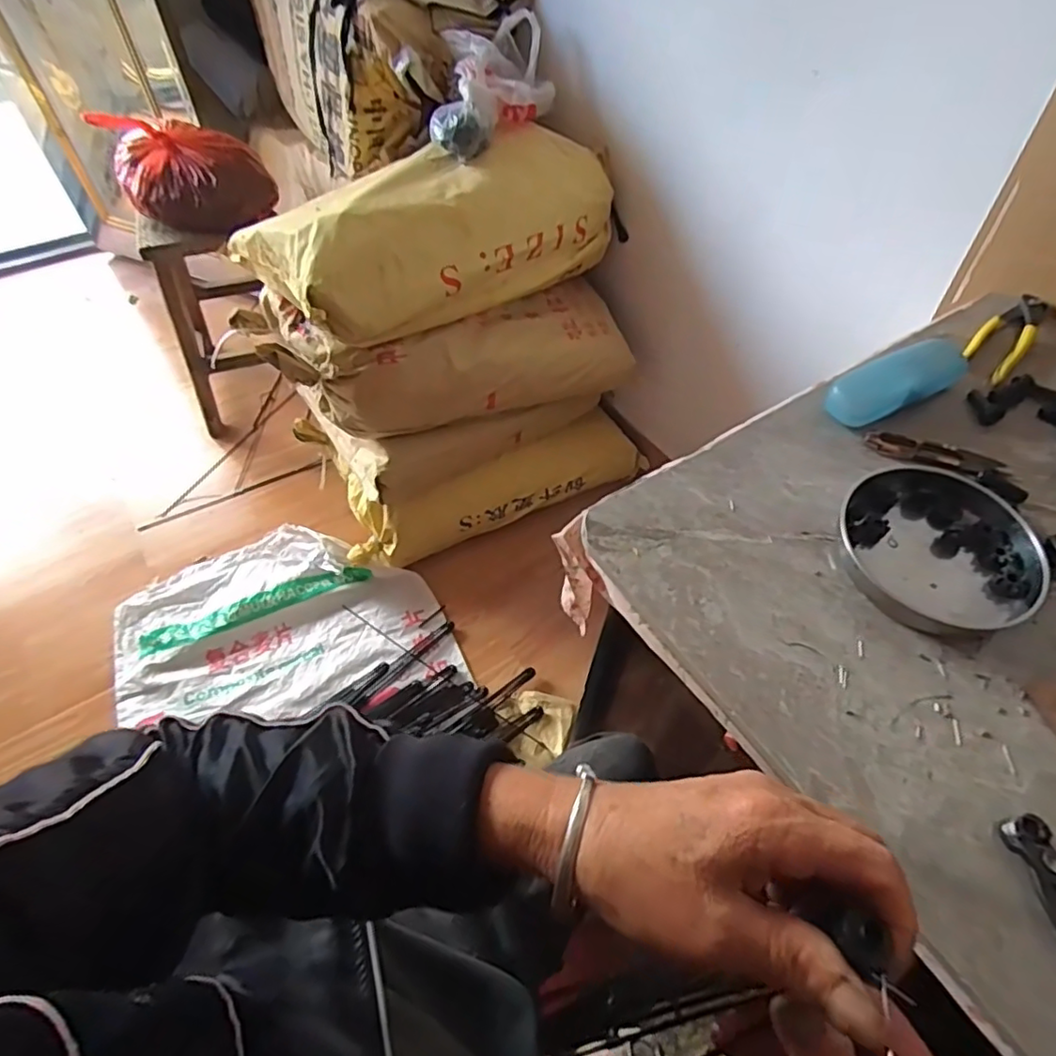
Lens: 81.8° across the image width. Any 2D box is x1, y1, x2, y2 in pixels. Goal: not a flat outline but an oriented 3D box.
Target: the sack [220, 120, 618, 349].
[{"bbox_3d":[-0.157,-0.518,1.053,0.596,0.184,0.310,-36,63,-23],"label":"sack"}]

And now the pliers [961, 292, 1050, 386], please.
[{"bbox_3d":[0.488,-0.195,0.621,0.161,0.020,0.046,-39,64,-24],"label":"pliers"}]

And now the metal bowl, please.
[{"bbox_3d":[0.305,0.013,0.457,0.136,0.024,0.132,0,55,-1],"label":"metal bowl"}]

